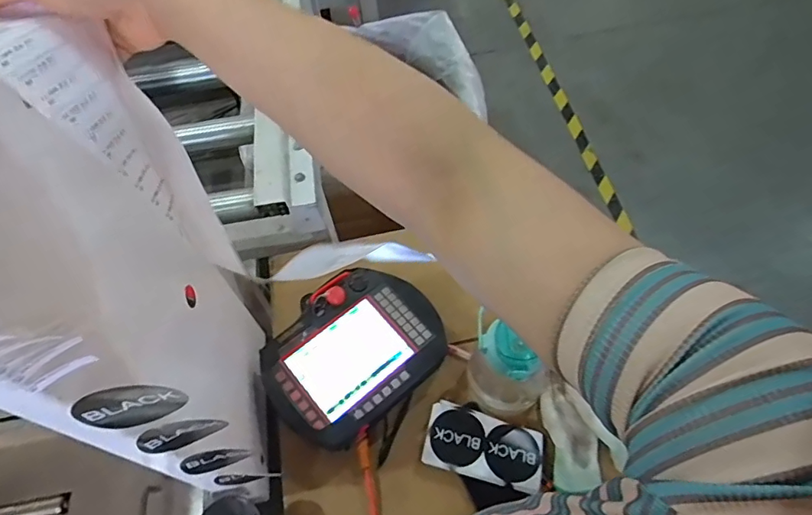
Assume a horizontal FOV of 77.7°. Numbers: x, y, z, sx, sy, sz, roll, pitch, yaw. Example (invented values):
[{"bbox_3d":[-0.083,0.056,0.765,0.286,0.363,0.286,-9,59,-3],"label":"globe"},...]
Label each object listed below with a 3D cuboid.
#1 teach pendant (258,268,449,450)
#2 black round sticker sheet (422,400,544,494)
[{"bbox_3d":[-0.088,0.142,0.796,0.229,0.063,0.282,39,68,24],"label":"teach pendant"},{"bbox_3d":[0.116,0.277,0.745,0.172,0.020,0.089,12,59,11],"label":"black round sticker sheet"}]

